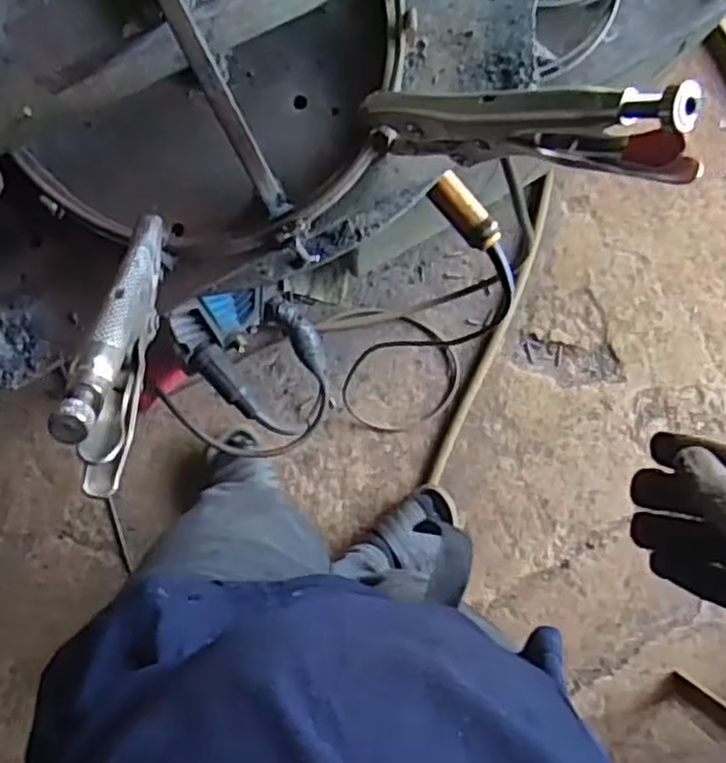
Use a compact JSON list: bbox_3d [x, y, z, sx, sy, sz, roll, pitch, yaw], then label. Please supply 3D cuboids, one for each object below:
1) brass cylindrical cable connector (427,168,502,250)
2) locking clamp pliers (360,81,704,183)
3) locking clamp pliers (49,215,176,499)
[{"bbox_3d":[0.096,-0.162,0.716,0.027,0.027,0.083,-36,75,-8],"label":"brass cylindrical cable connector"},{"bbox_3d":[0.062,-0.107,0.327,0.052,0.183,0.014,38,80,-41],"label":"locking clamp pliers"},{"bbox_3d":[-0.094,-0.019,0.303,0.012,0.052,0.156,2,41,-5],"label":"locking clamp pliers"}]

